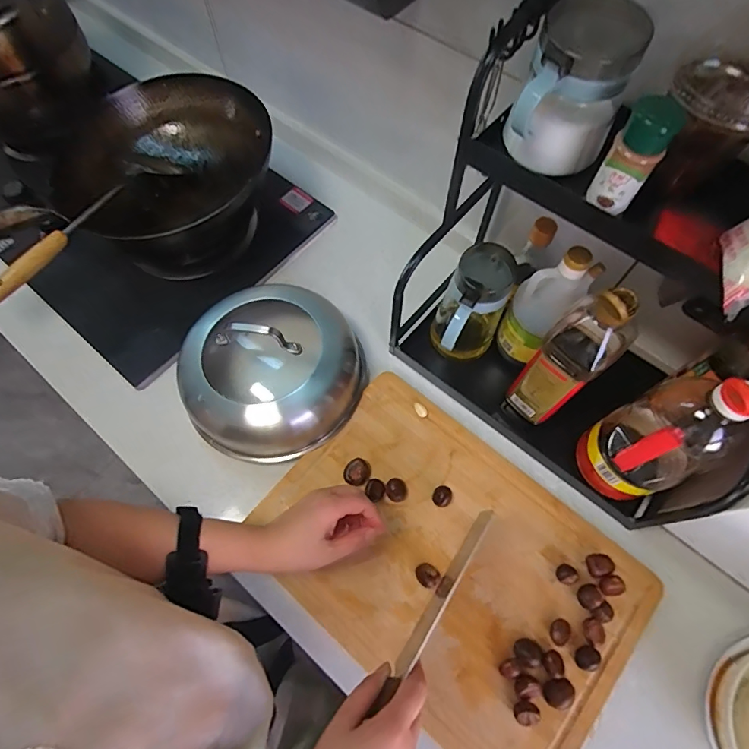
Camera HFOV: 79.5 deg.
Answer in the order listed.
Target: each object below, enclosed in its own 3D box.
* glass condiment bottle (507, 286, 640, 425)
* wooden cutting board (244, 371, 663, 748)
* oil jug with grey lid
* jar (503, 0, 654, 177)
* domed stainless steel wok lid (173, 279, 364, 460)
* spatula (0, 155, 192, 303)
[{"bbox_3d":[0.222,-0.022,0.499,0.093,0.240,0.062,-41,72,-15],"label":"glass condiment bottle"},{"bbox_3d":[0.088,0.222,0.545,0.430,0.026,0.298,37,74,15],"label":"wooden cutting board"},{"bbox_3d":[0.124,-0.084,0.608,0.086,0.152,0.125,36,72,15],"label":"oil jug with grey lid"},{"bbox_3d":[0.167,-0.241,0.385,0.085,0.101,0.100,22,69,10],"label":"jar"},{"bbox_3d":[-0.139,-0.009,0.598,0.243,0.113,0.221,0,67,1],"label":"domed stainless steel wok lid"},{"bbox_3d":[-0.367,-0.208,0.586,0.068,0.040,0.337,20,56,10],"label":"spatula"}]

